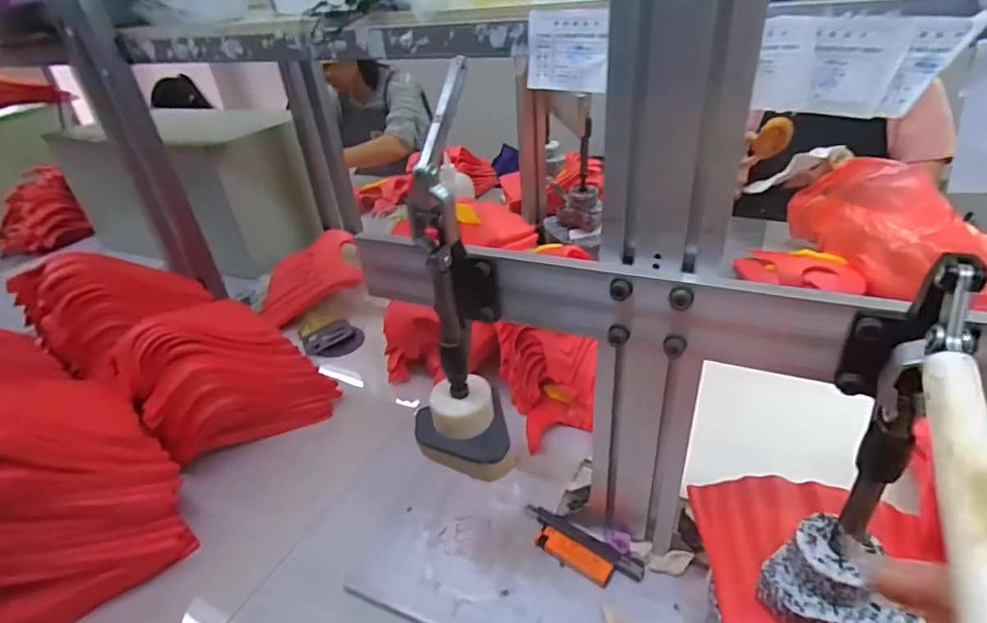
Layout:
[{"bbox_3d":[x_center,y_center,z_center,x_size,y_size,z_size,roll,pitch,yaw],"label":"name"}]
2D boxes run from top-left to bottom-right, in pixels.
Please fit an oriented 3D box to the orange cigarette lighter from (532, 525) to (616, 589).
[{"bbox_3d":[0.079,0.240,0.516,0.080,0.012,0.024,20,42,34],"label":"orange cigarette lighter"}]

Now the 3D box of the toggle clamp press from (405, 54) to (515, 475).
[{"bbox_3d":[-0.038,-0.009,0.396,0.084,0.280,0.108,-8,34,-3],"label":"toggle clamp press"}]

